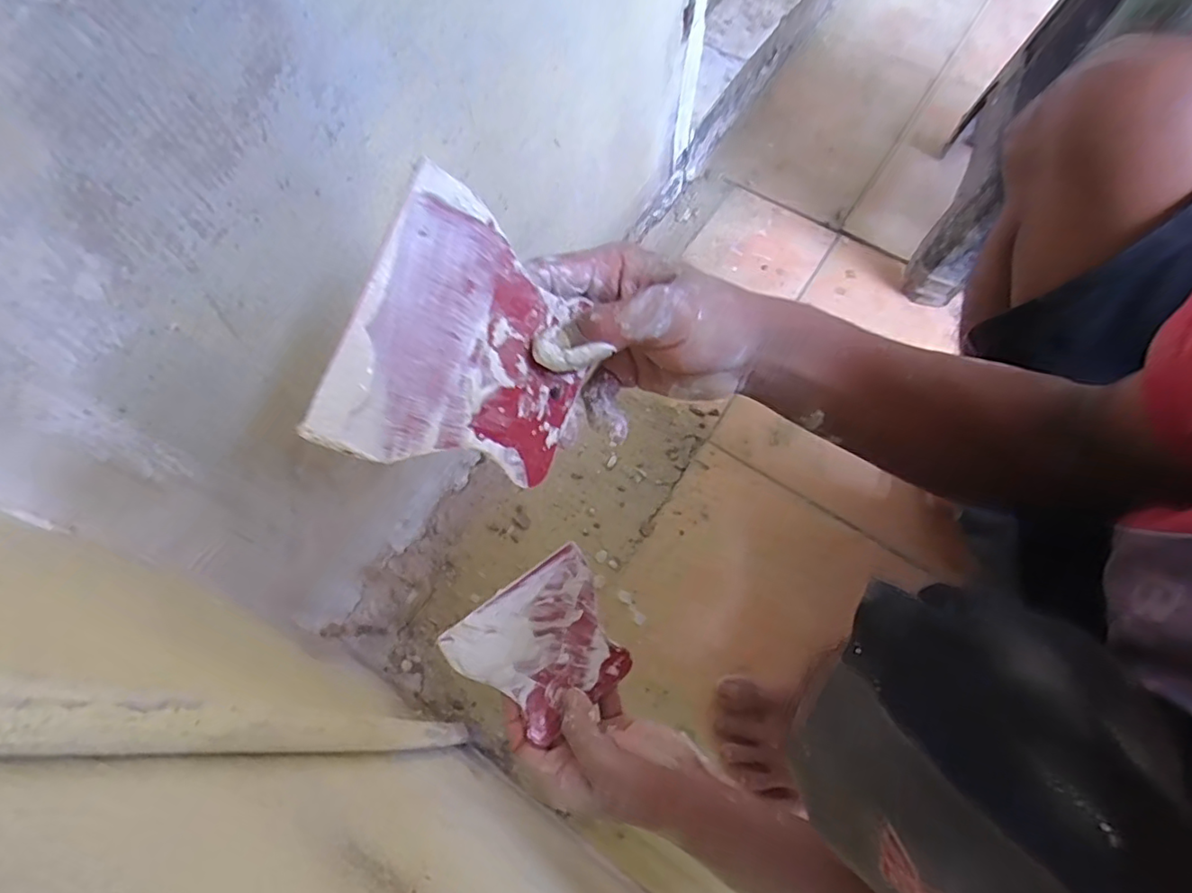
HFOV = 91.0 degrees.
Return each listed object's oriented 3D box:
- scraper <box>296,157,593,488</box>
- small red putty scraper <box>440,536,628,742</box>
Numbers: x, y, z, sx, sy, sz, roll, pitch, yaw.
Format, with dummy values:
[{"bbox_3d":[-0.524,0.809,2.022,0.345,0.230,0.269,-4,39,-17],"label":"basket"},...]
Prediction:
[{"bbox_3d":[-0.053,-0.042,0.267,0.108,0.004,0.119,26,80,-33],"label":"scraper"},{"bbox_3d":[-0.036,0.150,0.444,0.121,0.008,0.107,-33,87,-29],"label":"small red putty scraper"}]

